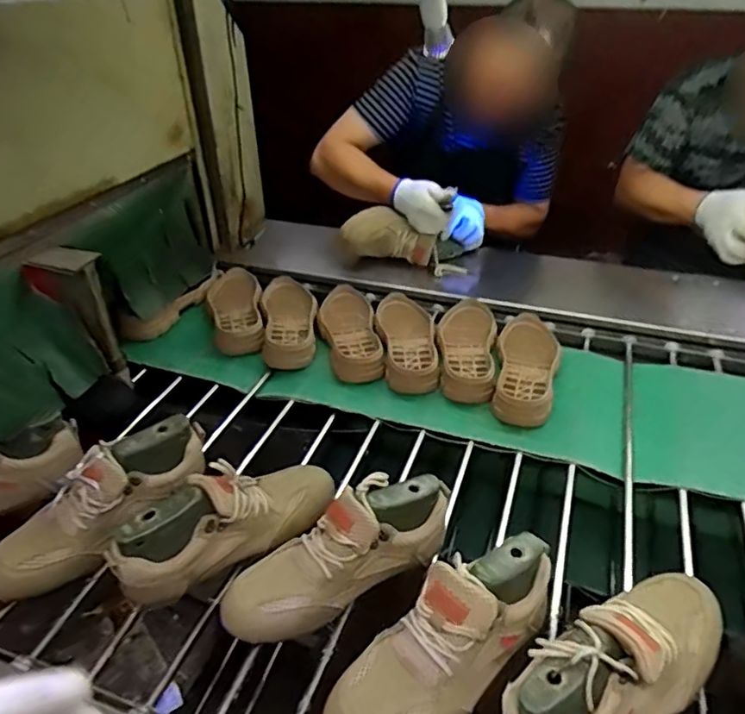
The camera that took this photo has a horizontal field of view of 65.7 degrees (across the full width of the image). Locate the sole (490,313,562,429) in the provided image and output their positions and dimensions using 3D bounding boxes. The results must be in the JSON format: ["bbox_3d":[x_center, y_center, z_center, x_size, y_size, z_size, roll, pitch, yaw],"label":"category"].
[{"bbox_3d":[0.252,0.017,0.938,0.093,0.035,0.270,7,37,13],"label":"sole"}]

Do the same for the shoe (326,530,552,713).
[{"bbox_3d":[0.071,0.261,0.530,0.252,0.089,0.089,-35,46,-18],"label":"shoe"}]

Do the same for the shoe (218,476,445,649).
[{"bbox_3d":[-0.035,0.204,0.610,0.261,0.099,0.082,-29,42,-13],"label":"shoe"}]

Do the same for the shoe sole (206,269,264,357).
[{"bbox_3d":[-0.264,-0.096,1.086,0.105,0.037,0.285,-8,36,-8],"label":"shoe sole"}]

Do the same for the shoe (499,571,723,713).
[{"bbox_3d":[0.225,0.267,0.509,0.270,0.103,0.088,-21,40,-25],"label":"shoe"}]

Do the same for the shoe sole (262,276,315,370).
[{"bbox_3d":[-0.155,-0.073,1.061,0.099,0.048,0.276,-6,36,-5],"label":"shoe sole"}]

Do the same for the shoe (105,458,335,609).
[{"bbox_3d":[-0.162,0.182,0.646,0.245,0.116,0.084,-14,36,-36],"label":"shoe"}]

